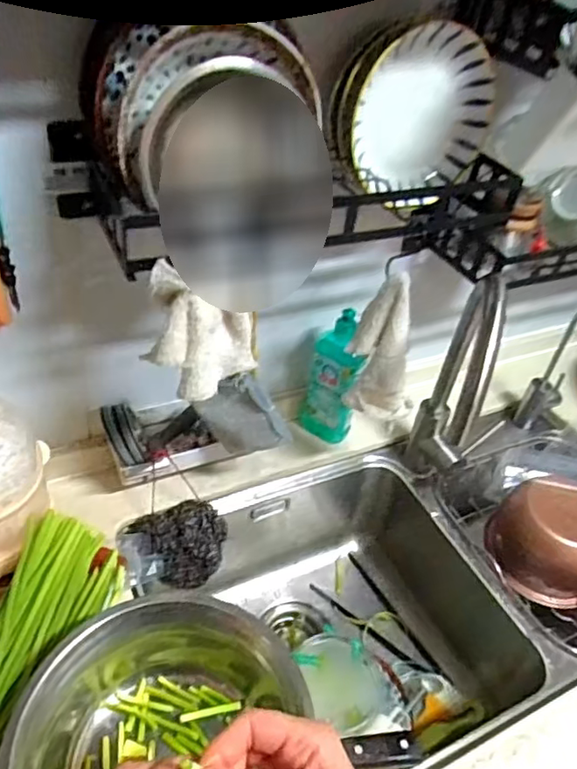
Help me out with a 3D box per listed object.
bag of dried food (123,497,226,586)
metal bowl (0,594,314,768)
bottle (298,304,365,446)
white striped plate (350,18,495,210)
[{"bbox_3d":[-0.134,0.196,0.749,0.108,0.062,0.097,-19,46,-29],"label":"bag of dried food"},{"bbox_3d":[-0.099,0.305,0.504,0.250,0.119,0.234,5,39,-4],"label":"metal bowl"},{"bbox_3d":[0.065,-0.011,0.837,0.080,0.219,0.042,30,39,25],"label":"bottle"},{"bbox_3d":[0.140,-0.275,0.616,0.161,0.169,0.033,-11,43,-22],"label":"white striped plate"}]

